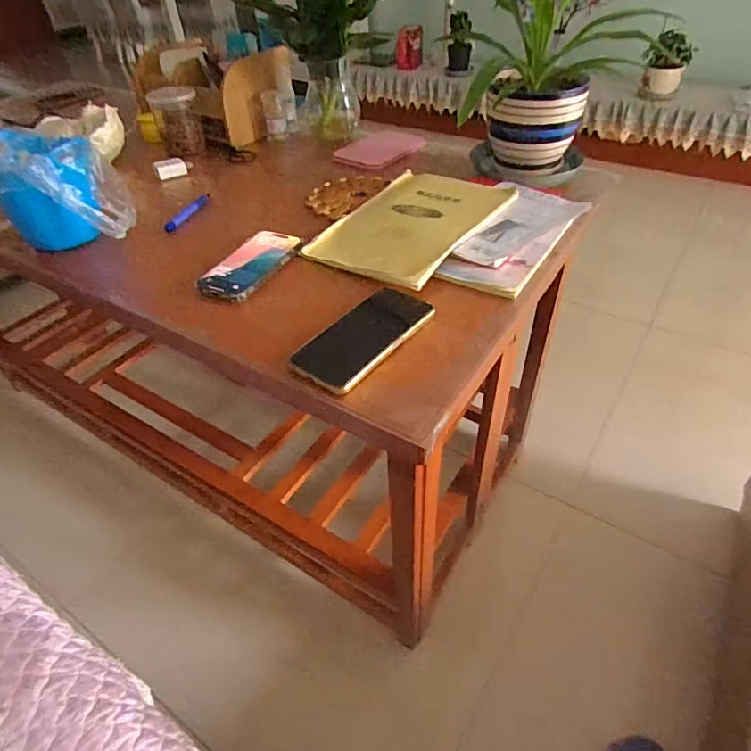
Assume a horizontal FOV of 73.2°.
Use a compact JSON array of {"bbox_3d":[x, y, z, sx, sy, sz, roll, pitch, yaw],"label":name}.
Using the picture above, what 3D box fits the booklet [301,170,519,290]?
[{"bbox_3d":[0.048,-0.211,0.685,0.200,0.010,0.266,20,51,31],"label":"booklet"}]

